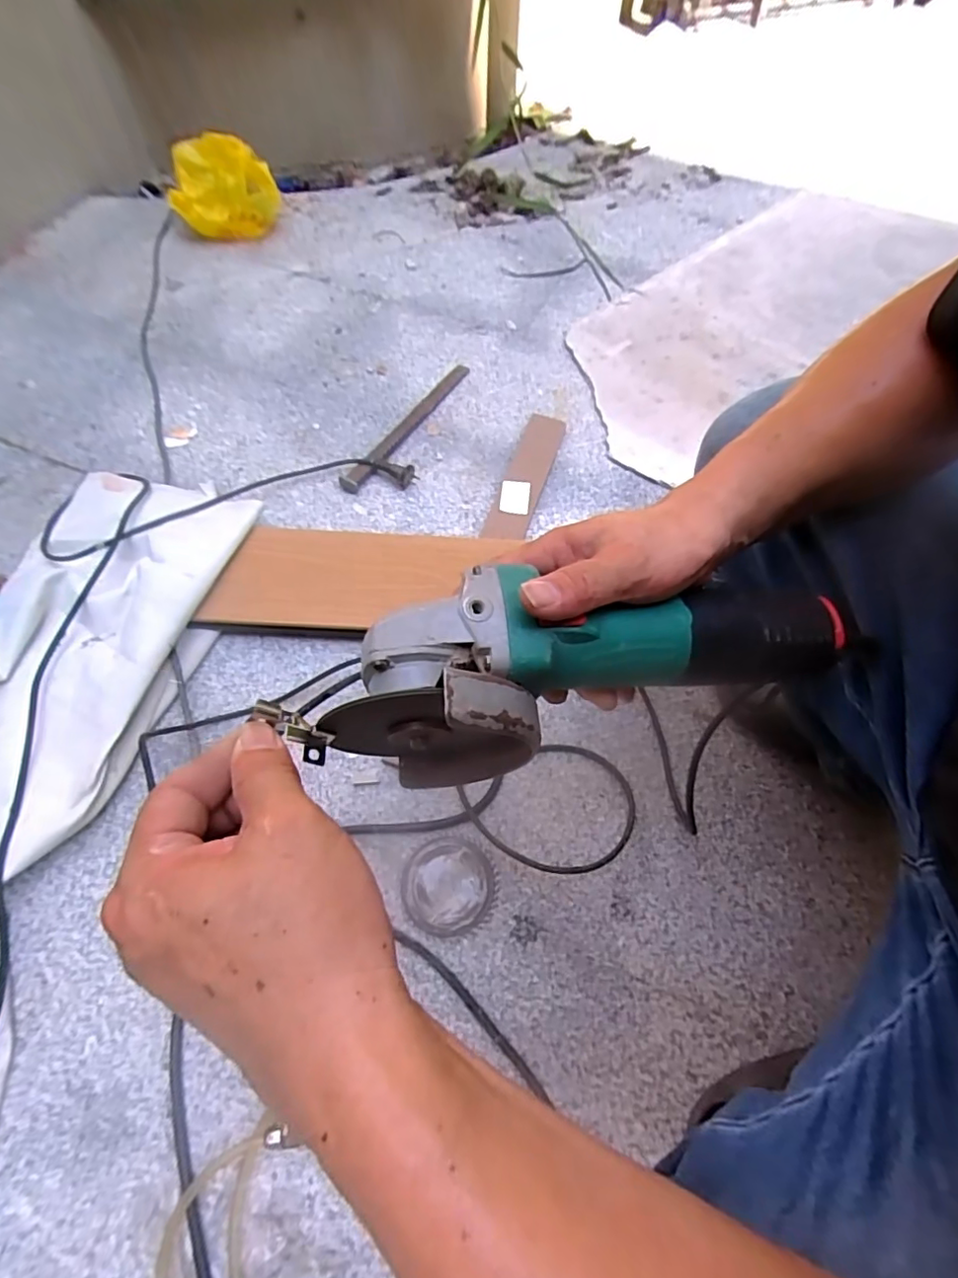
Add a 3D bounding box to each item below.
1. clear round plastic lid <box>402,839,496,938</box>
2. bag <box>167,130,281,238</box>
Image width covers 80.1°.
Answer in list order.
[{"bbox_3d":[-0.032,0.259,0.598,0.094,0.010,0.091,0,61,0],"label":"clear round plastic lid"},{"bbox_3d":[-0.515,-0.898,1.143,0.200,0.148,0.121,-11,62,-6],"label":"bag"}]

